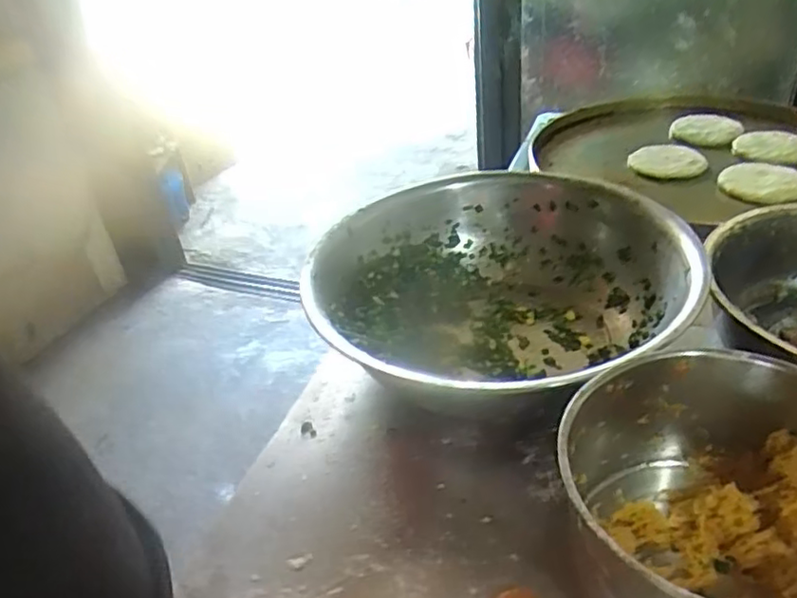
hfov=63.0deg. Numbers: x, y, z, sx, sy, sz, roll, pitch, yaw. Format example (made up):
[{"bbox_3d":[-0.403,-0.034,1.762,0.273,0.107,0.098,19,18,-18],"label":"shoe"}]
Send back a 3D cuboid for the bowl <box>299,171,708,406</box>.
[{"bbox_3d":[0.104,0.002,0.687,0.367,0.117,0.368,-5,34,3],"label":"bowl"}]

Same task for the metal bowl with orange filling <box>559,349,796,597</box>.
[{"bbox_3d":[0.220,0.150,0.448,0.203,0.129,0.204,-5,34,3],"label":"metal bowl with orange filling"}]

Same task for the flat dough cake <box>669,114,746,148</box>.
[{"bbox_3d":[0.562,-0.310,1.193,0.118,0.013,0.092,12,55,25],"label":"flat dough cake"}]

